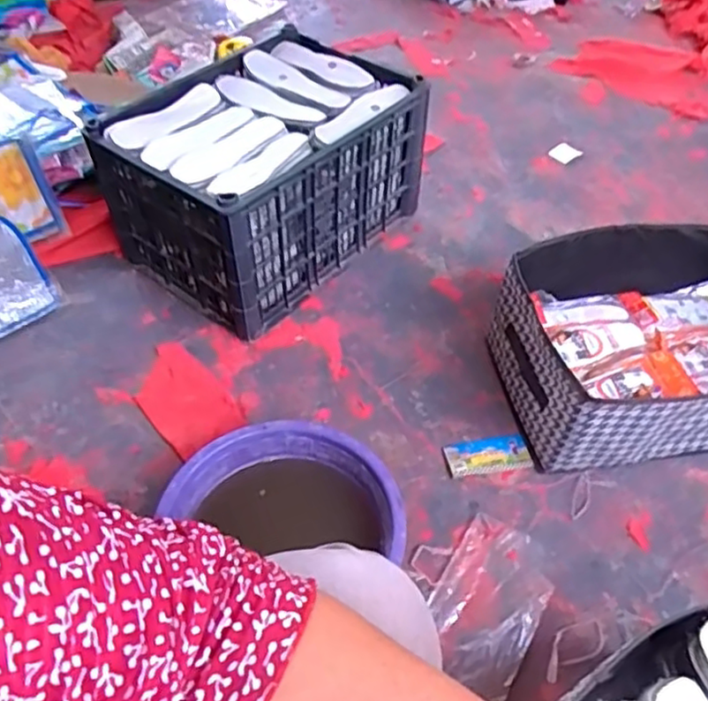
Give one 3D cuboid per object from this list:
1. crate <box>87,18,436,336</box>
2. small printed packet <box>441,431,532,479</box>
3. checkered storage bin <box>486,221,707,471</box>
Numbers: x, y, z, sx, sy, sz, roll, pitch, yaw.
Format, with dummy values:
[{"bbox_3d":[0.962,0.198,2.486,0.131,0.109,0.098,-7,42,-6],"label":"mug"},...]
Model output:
[{"bbox_3d":[-0.155,-0.329,1.220,0.380,0.270,0.480,33,57,26],"label":"crate"},{"bbox_3d":[0.194,0.153,0.971,0.120,0.007,0.058,-10,49,-7],"label":"small printed packet"},{"bbox_3d":[0.450,-0.008,0.995,0.428,0.182,0.318,-8,50,-7],"label":"checkered storage bin"}]

